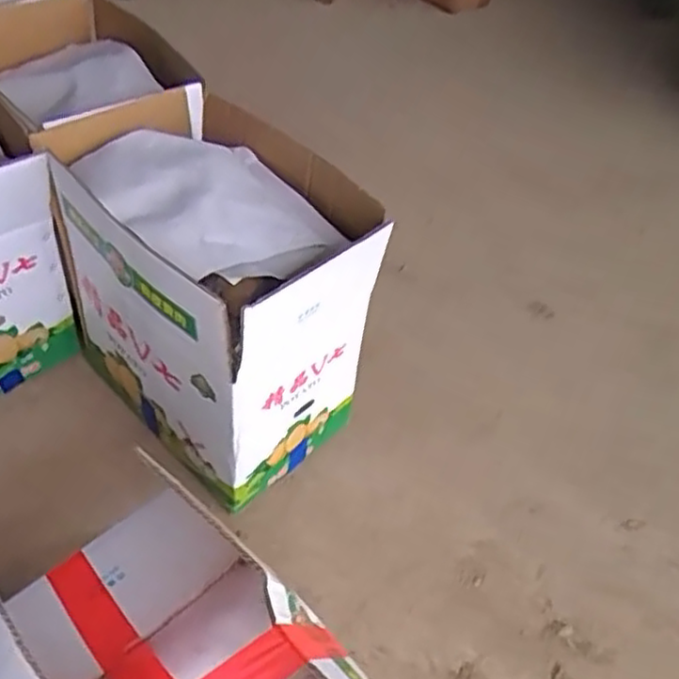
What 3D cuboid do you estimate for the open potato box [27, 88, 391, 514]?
[{"bbox_3d":[-0.219,-0.080,1.176,0.498,0.457,0.320,39,56,24],"label":"open potato box"}]

